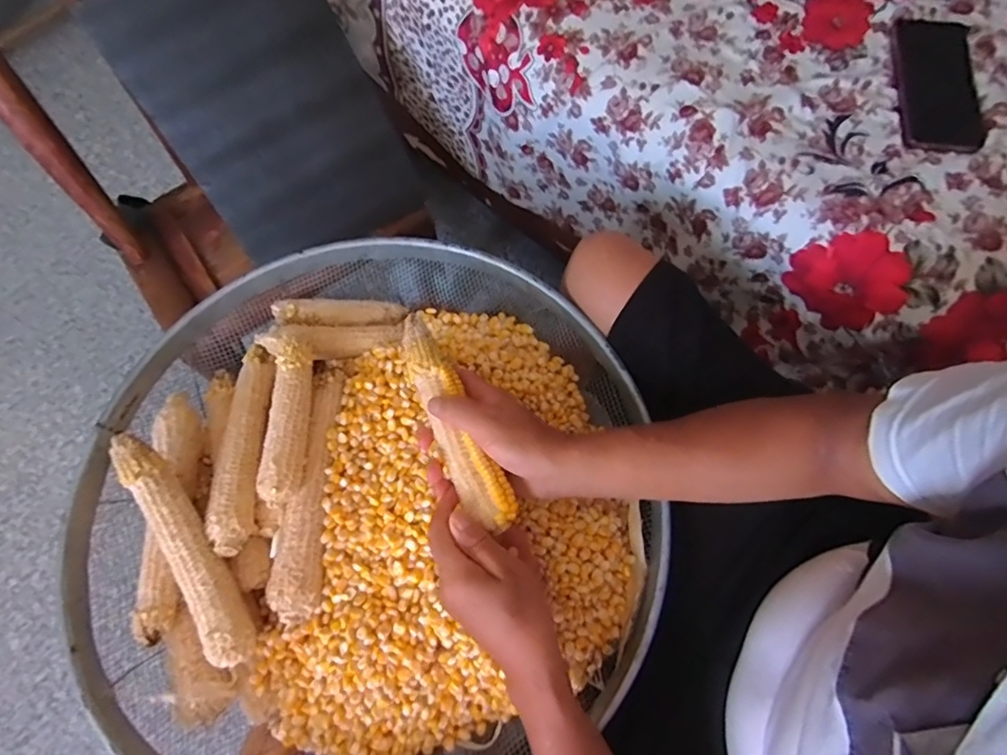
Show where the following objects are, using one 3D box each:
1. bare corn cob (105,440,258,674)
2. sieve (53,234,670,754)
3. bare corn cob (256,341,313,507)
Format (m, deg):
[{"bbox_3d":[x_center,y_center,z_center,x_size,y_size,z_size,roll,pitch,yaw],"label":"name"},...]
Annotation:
[{"bbox_3d":[-0.264,0.139,0.438,0.036,0.029,0.202,-30,88,-13],"label":"bare corn cob"},{"bbox_3d":[-0.112,0.108,0.479,0.488,0.073,0.486,-38,76,-15],"label":"sieve"},{"bbox_3d":[-0.192,0.041,0.479,0.032,0.035,0.144,1,72,0],"label":"bare corn cob"}]

